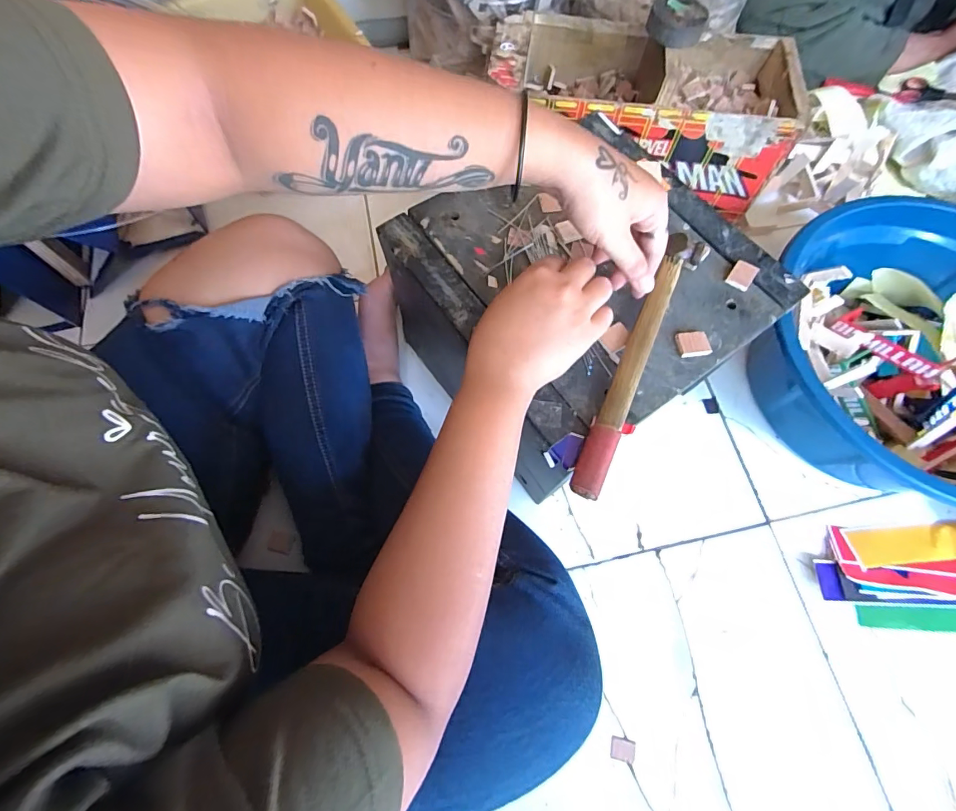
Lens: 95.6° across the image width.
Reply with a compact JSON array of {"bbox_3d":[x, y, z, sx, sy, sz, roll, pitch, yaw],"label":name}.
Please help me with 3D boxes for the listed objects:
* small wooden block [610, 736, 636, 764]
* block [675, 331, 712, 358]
[{"bbox_3d":[0.144,0.343,0.432,0.022,0.007,0.019,13,70,4],"label":"small wooden block"},{"bbox_3d":[0.177,-0.050,0.356,0.025,0.005,0.022,-5,70,-2],"label":"block"}]

